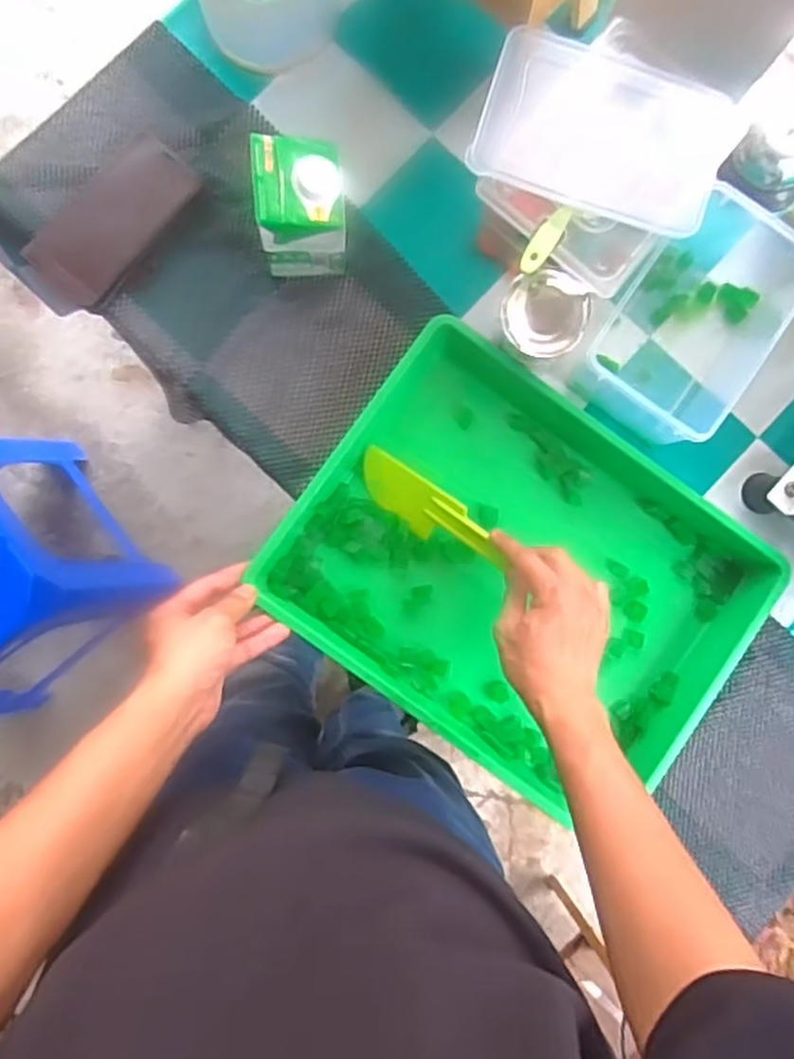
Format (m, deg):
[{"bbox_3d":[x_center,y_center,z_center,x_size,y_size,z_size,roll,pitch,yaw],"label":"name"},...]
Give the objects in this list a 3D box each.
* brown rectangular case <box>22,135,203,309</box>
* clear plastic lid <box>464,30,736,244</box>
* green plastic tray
[{"bbox_3d":[-0.255,-0.283,0.669,0.075,0.025,0.159,38,89,-1],"label":"brown rectangular case"},{"bbox_3d":[0.166,-0.324,0.599,0.192,0.025,0.123,17,89,-1],"label":"clear plastic lid"},{"bbox_3d":[0.109,0.037,0.658,0.384,0.065,0.309,36,88,-2],"label":"green plastic tray"}]

